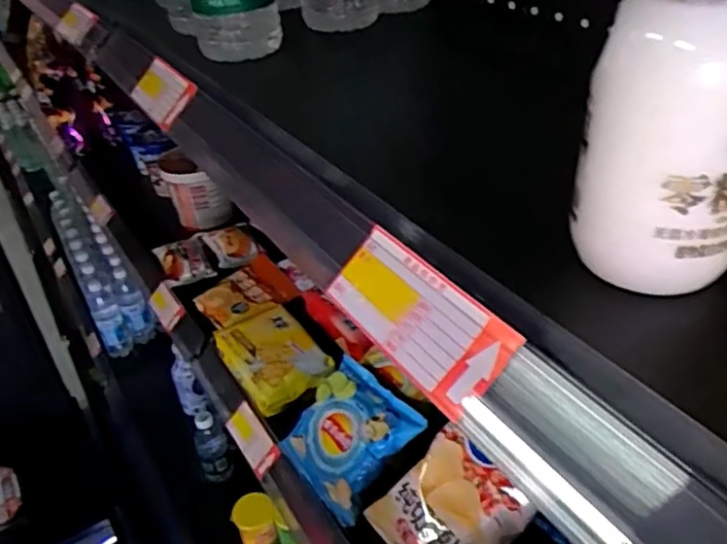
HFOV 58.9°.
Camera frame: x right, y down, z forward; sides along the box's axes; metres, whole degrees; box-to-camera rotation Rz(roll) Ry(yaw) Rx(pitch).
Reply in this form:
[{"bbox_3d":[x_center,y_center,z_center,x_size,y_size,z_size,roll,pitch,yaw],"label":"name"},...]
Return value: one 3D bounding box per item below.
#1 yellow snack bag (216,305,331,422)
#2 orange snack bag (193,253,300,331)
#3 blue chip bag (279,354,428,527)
[{"bbox_3d":[-0.106,0.098,0.748,0.094,0.036,0.140,-24,40,-25],"label":"yellow snack bag"},{"bbox_3d":[-0.159,0.030,0.874,0.121,0.024,0.102,-27,42,-29],"label":"orange snack bag"},{"bbox_3d":[-0.014,0.166,0.645,0.118,0.045,0.123,35,95,41],"label":"blue chip bag"}]

